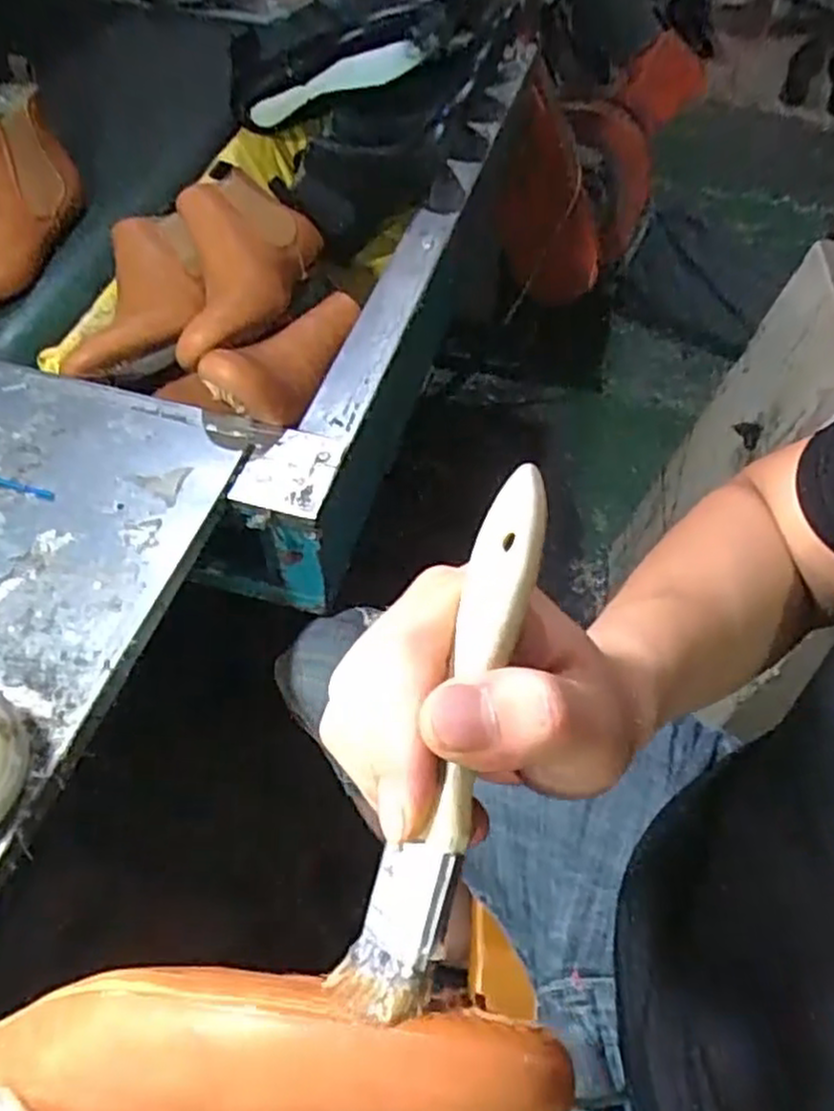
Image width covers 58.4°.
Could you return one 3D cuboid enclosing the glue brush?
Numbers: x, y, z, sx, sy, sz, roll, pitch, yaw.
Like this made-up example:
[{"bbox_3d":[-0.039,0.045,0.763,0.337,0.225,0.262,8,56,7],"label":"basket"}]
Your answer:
[{"bbox_3d":[0.011,0.045,0.203,0.024,0.007,0.146,8,75,41],"label":"glue brush"}]

